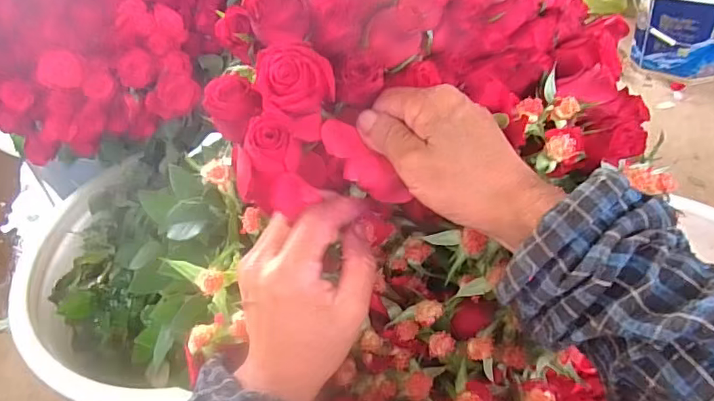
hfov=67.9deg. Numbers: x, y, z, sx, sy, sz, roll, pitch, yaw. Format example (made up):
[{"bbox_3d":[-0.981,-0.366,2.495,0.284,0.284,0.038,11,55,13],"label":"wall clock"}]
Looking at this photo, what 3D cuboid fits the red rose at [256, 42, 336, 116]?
[{"bbox_3d":[-0.035,-0.068,0.304,0.041,0.043,0.030,-13,42,-6],"label":"red rose"}]

